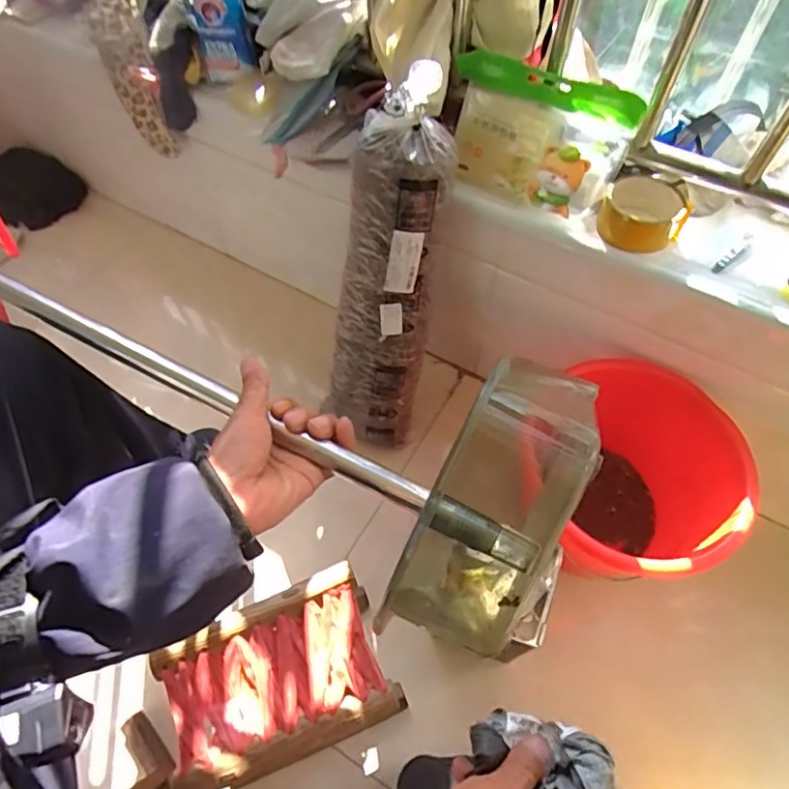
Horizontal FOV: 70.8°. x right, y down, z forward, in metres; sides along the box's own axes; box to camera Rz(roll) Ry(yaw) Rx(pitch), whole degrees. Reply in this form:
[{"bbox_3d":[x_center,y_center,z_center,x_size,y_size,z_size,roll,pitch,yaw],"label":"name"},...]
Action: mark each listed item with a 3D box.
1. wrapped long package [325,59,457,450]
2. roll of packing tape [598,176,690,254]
[{"bbox_3d":[-0.015,-0.146,0.779,0.134,0.552,0.084,22,41,16],"label":"wrapped long package"},{"bbox_3d":[0.305,-0.225,0.682,0.097,0.051,0.096,19,63,12],"label":"roll of packing tape"}]

